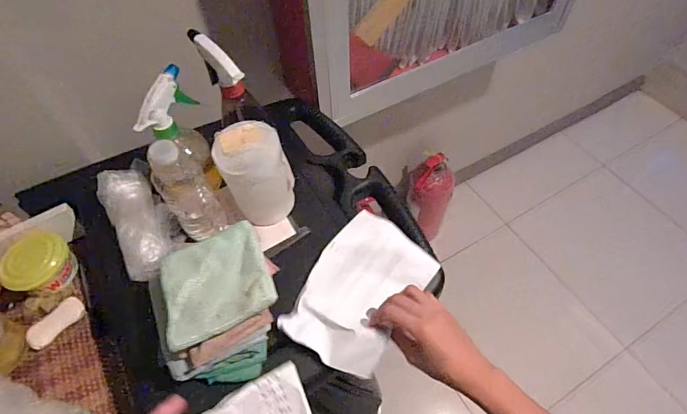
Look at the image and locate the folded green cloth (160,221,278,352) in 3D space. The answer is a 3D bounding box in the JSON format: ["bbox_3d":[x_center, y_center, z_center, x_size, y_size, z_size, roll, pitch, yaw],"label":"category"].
[{"bbox_3d":[-0.142,0.082,0.440,0.116,0.025,0.117,-22,59,-11],"label":"folded green cloth"}]

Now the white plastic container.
[{"bbox_3d":[-0.117,-0.043,0.551,0.086,0.139,0.080,-1,57,2],"label":"white plastic container"}]

